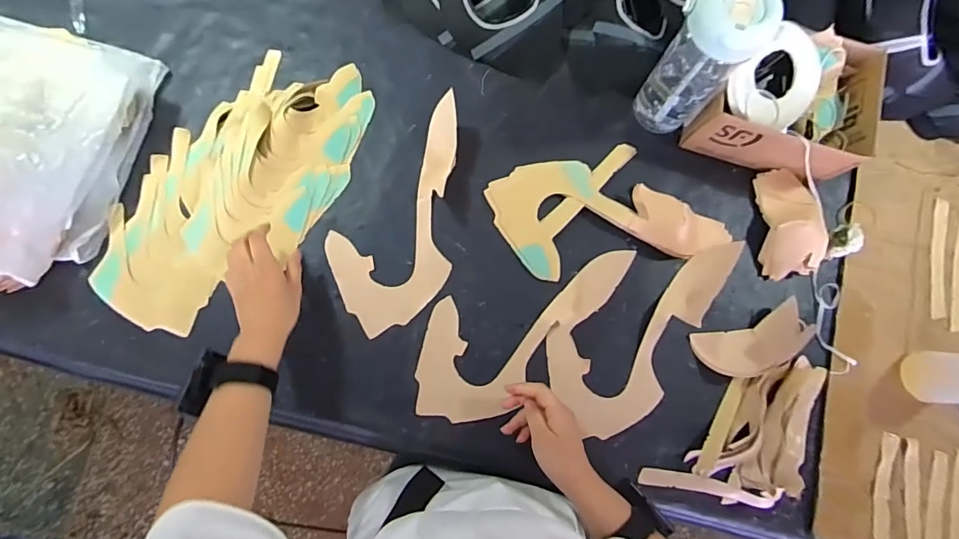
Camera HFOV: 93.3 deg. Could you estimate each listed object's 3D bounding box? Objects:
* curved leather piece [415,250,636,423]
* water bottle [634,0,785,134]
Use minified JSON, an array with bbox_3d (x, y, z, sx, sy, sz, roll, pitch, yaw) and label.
[{"bbox_3d":[0.059,0.091,0.574,0.296,0.052,0.154,-14,80,-4],"label":"curved leather piece"},{"bbox_3d":[0.263,-0.252,0.566,0.081,0.214,0.087,-11,83,-6],"label":"water bottle"}]

